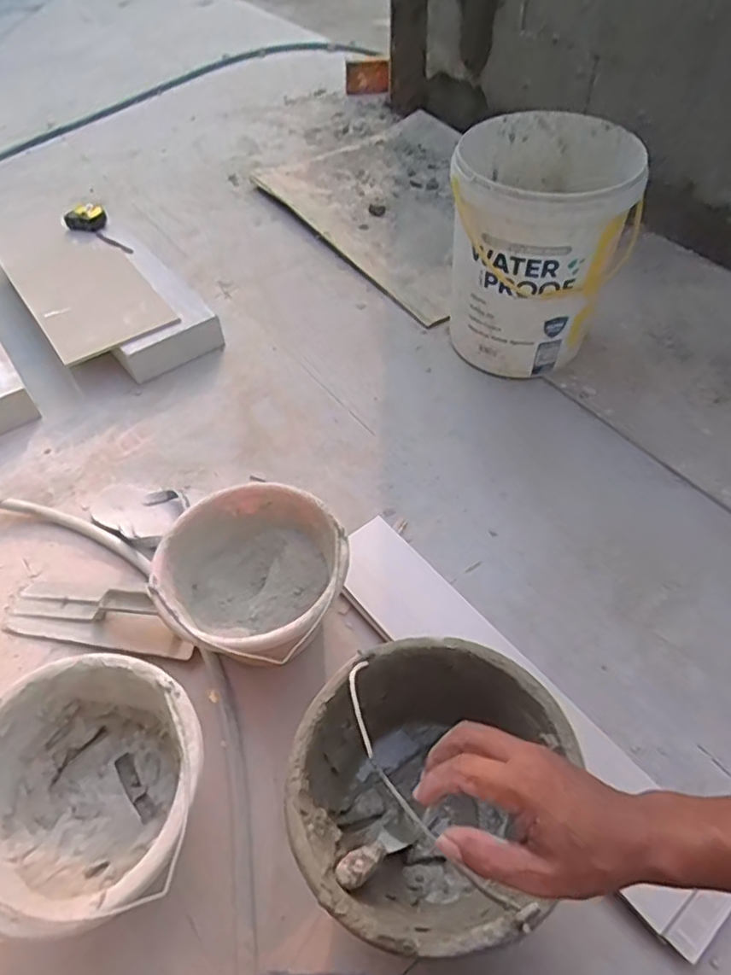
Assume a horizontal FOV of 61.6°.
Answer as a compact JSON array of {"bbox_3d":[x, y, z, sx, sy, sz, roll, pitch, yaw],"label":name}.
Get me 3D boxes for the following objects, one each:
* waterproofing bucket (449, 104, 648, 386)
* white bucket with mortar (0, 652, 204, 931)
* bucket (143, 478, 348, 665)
[{"bbox_3d":[0.295,-0.420,1.108,0.288,0.404,0.269,-1,53,2],"label":"waterproofing bucket"},{"bbox_3d":[-0.295,0.334,0.673,0.238,0.163,0.239,-1,53,2],"label":"white bucket with mortar"},{"bbox_3d":[-0.144,0.133,0.829,0.238,0.153,0.233,-1,53,2],"label":"bucket"}]

